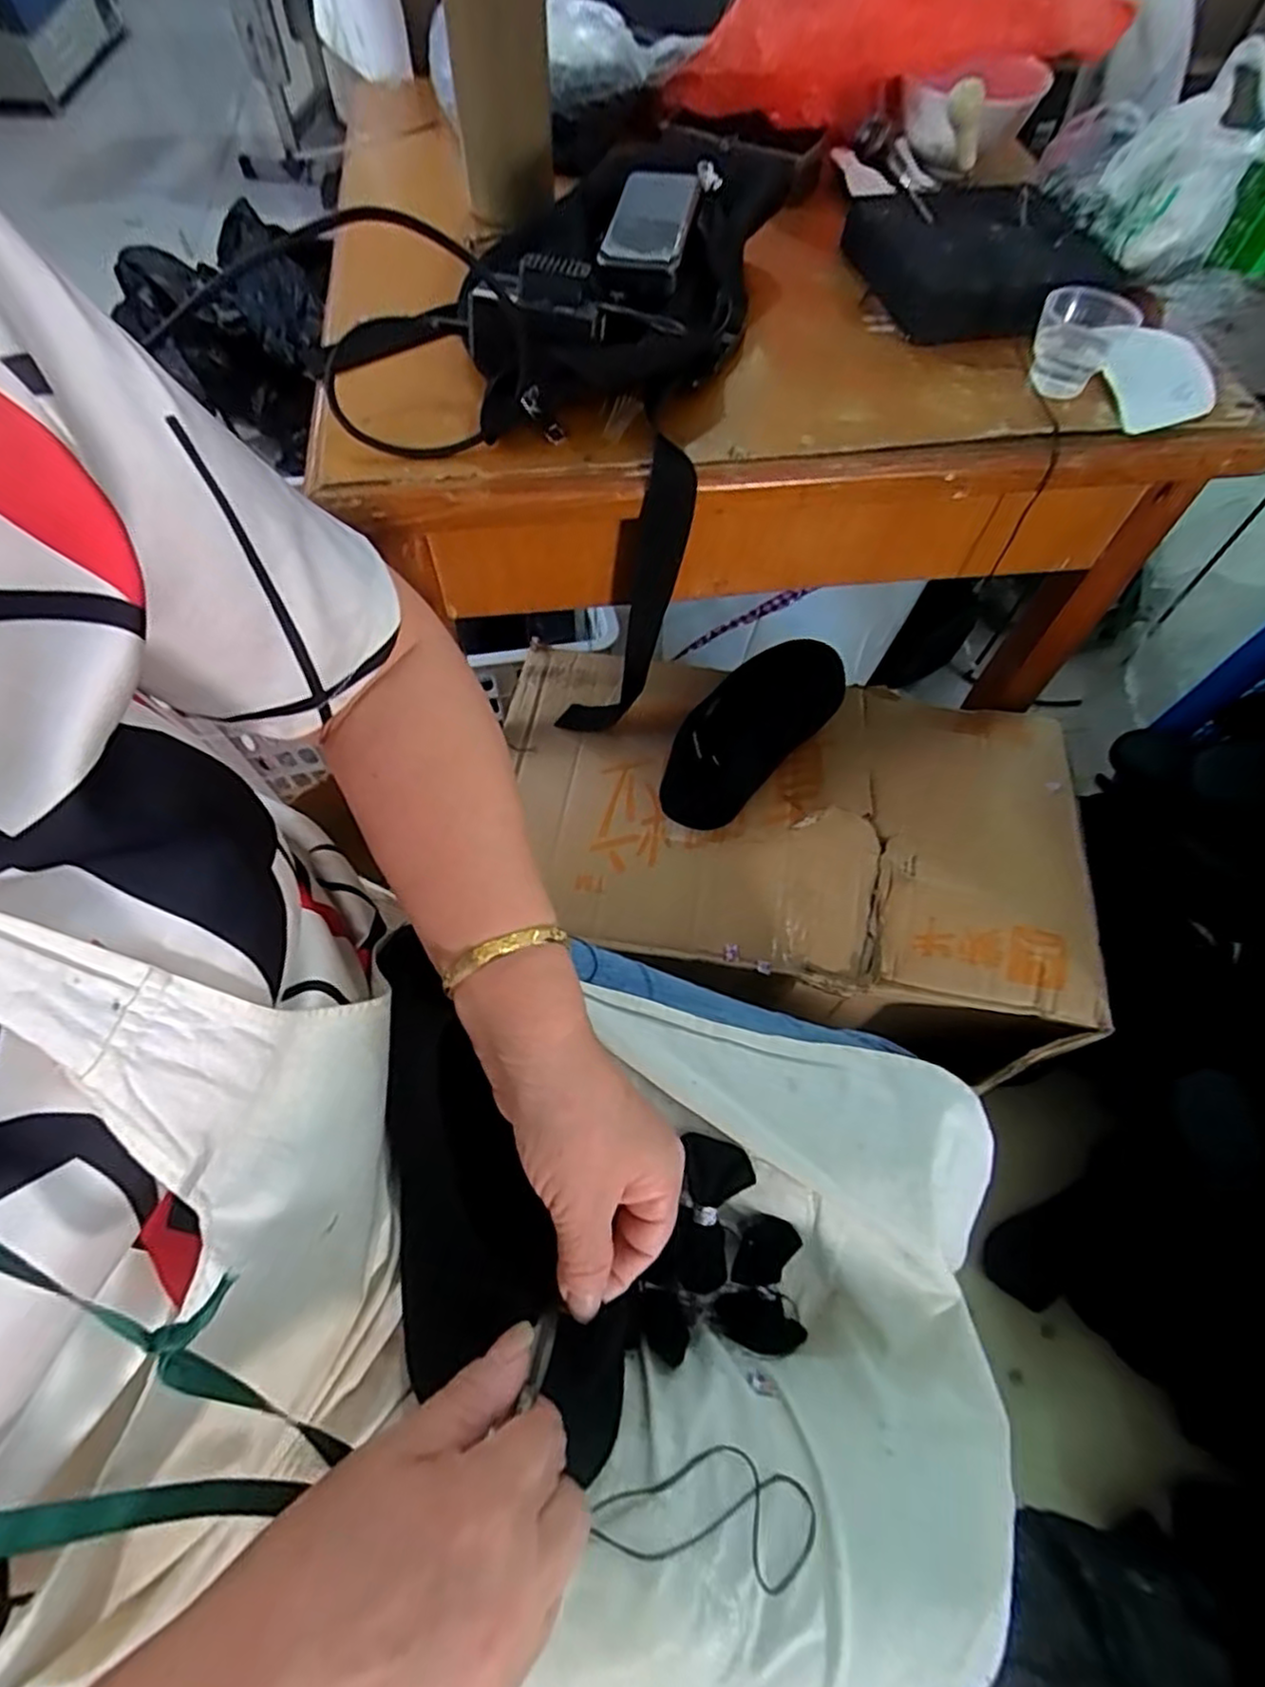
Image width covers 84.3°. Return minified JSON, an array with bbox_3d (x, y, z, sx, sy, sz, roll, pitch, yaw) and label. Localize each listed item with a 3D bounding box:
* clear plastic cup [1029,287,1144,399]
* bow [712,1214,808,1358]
[{"bbox_3d":[0.287,-0.326,0.452,0.051,0.048,0.046,-40,71,-20],"label":"clear plastic cup"},{"bbox_3d":[0.071,0.240,0.379,0.045,0.019,0.070,1,100,-1],"label":"bow"}]

